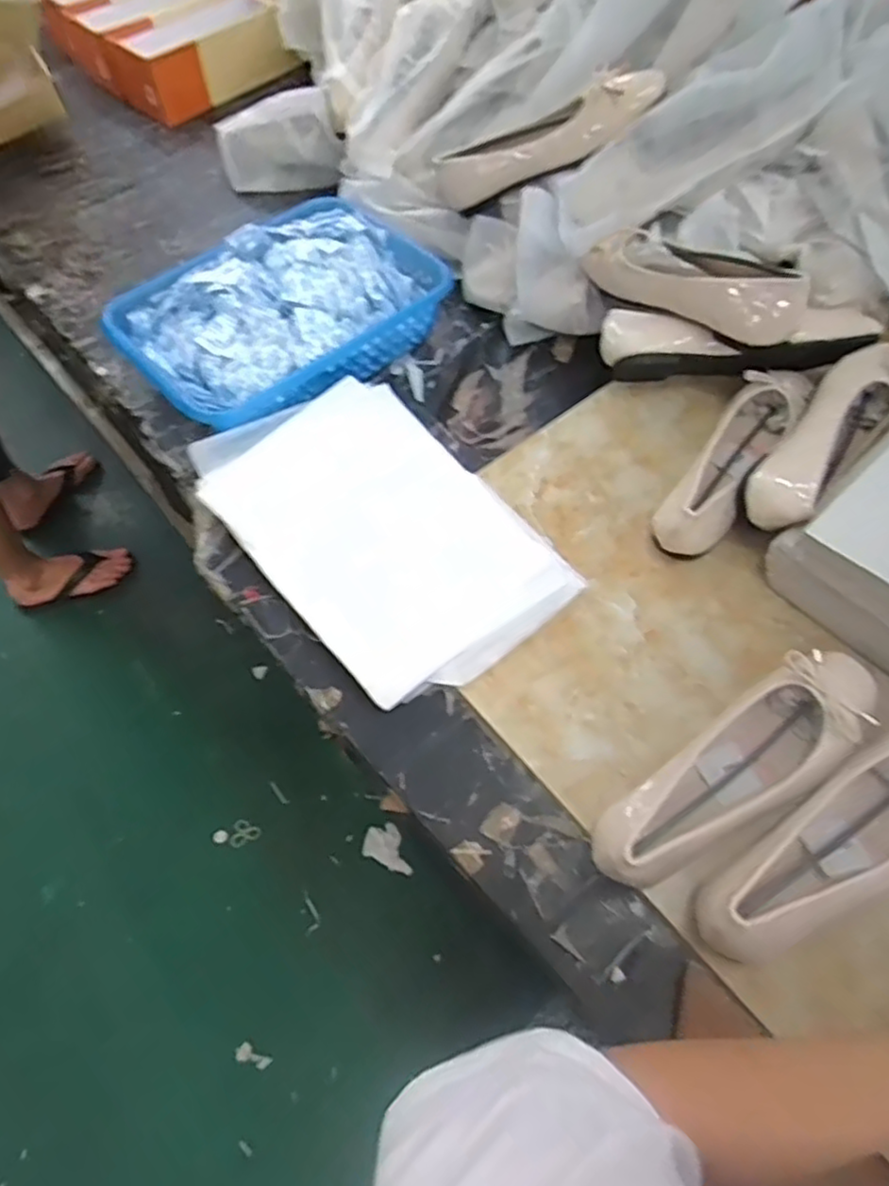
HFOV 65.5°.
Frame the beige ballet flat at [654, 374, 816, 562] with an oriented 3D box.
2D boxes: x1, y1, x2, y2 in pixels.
[{"bbox_3d":[0.264,-0.118,0.641,0.061,0.073,0.227,32,65,19],"label":"beige ballet flat"}]

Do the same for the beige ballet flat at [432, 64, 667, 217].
[{"bbox_3d":[0.096,-0.485,0.744,0.263,0.062,0.091,1,52,42],"label":"beige ballet flat"}]

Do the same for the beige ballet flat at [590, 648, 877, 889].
[{"bbox_3d":[0.207,0.131,0.497,0.238,0.076,0.070,-33,63,-16],"label":"beige ballet flat"}]

